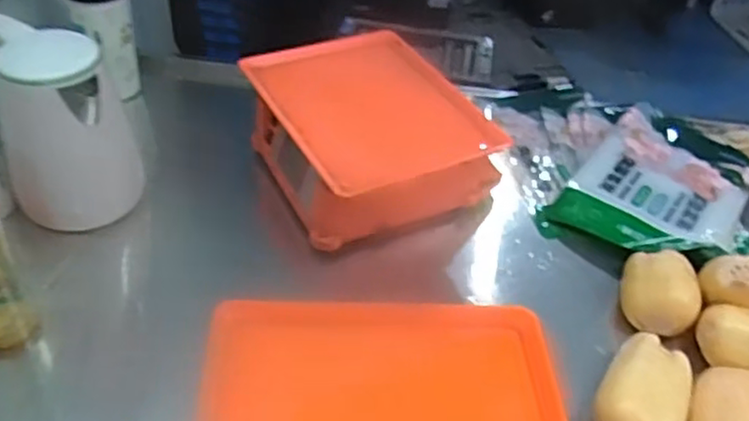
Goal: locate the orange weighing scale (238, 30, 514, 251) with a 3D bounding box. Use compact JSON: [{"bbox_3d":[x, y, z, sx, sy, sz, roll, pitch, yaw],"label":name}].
[{"bbox_3d":[-0.009,-0.100,0.887,0.258,0.150,0.286,-23,49,-28],"label":"orange weighing scale"}]

